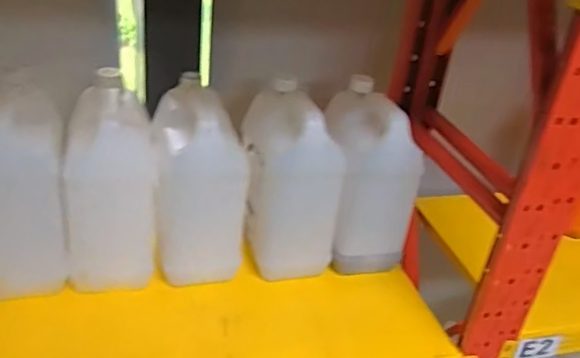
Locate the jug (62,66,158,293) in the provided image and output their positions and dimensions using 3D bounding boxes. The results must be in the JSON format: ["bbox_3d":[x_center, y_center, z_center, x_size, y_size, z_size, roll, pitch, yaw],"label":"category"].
[{"bbox_3d":[-0.273,0.001,0.873,0.134,0.277,0.164,-2,32,-15],"label":"jug"}]

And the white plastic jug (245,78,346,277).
[{"bbox_3d":[-0.002,0.001,0.936,0.136,0.277,0.151,-1,32,-15],"label":"white plastic jug"}]

